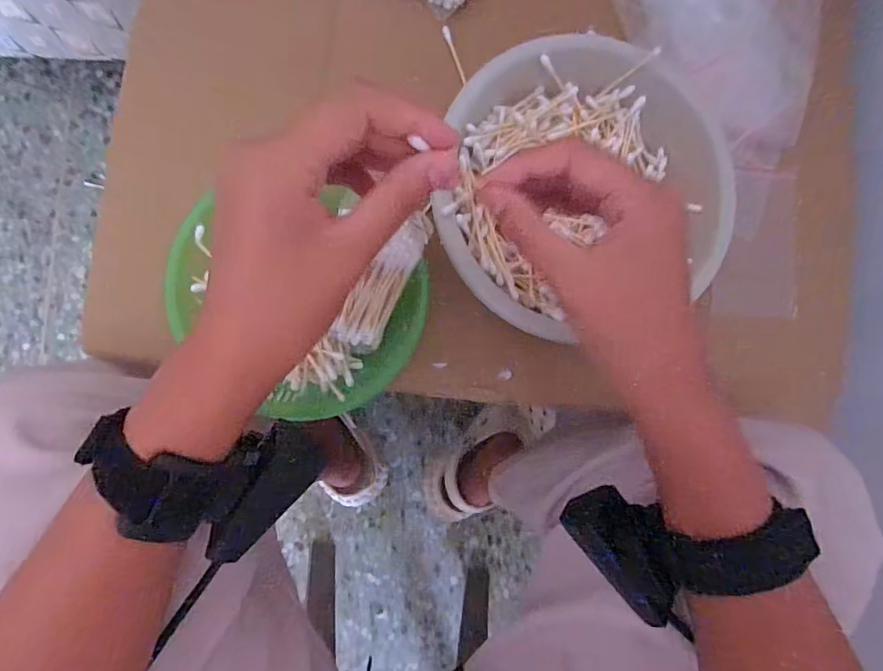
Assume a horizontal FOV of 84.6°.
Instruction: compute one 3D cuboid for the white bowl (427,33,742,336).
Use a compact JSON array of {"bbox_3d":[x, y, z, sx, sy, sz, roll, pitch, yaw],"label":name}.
[{"bbox_3d":[0.090,-0.100,0.332,0.199,0.058,0.179,-20,87,-8],"label":"white bowl"}]

